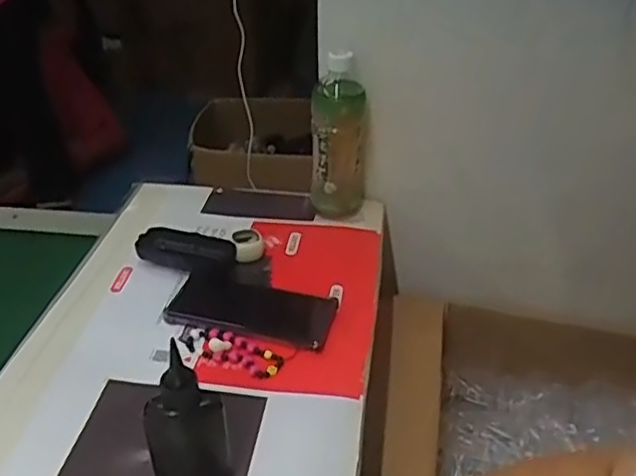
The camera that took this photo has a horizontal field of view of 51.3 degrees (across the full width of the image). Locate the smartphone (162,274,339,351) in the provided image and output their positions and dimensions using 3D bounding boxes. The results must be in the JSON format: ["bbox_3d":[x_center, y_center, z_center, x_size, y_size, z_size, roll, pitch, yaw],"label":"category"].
[{"bbox_3d":[-0.068,0.071,0.676,0.161,0.011,0.080,9,34,12],"label":"smartphone"}]

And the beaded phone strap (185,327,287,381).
[{"bbox_3d":[-0.080,0.106,0.627,0.096,0.010,0.036,15,35,21],"label":"beaded phone strap"}]

